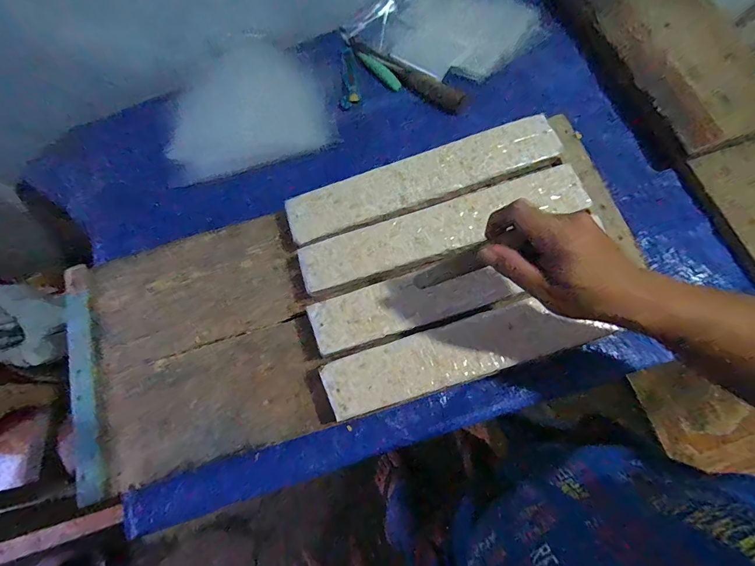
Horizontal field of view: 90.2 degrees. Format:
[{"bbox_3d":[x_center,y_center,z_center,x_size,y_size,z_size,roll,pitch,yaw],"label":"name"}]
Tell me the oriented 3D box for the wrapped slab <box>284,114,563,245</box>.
[{"bbox_3d":[0.059,-0.141,0.498,0.366,0.021,0.070,-18,75,-3],"label":"wrapped slab"}]

